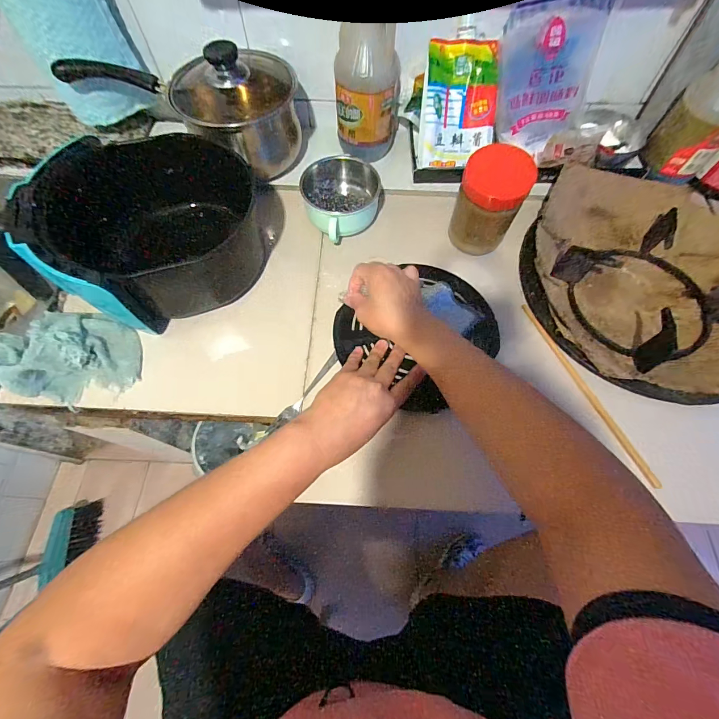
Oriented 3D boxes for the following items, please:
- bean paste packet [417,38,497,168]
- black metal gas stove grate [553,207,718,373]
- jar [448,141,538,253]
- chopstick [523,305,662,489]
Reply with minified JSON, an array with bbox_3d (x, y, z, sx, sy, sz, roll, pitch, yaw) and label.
[{"bbox_3d":[0.142,-0.362,0.493,0.103,0.151,0.020,-1,21,-4],"label":"bean paste packet"},{"bbox_3d":[0.389,-0.093,0.455,0.191,0.061,0.180,-20,66,-9],"label":"black metal gas stove grate"},{"bbox_3d":[0.167,-0.201,0.446,0.075,0.114,0.081,0,65,0],"label":"jar"},{"bbox_3d":[0.264,0.032,0.405,0.011,0.012,0.239,-21,67,-10],"label":"chopstick"}]

